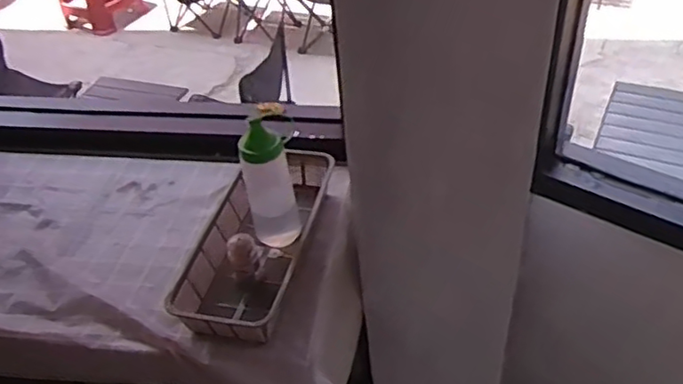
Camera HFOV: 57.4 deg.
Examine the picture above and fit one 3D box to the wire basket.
[{"bbox_3d":[-0.119,0.069,0.932,0.153,0.072,0.333,6,44,13],"label":"wire basket"}]

